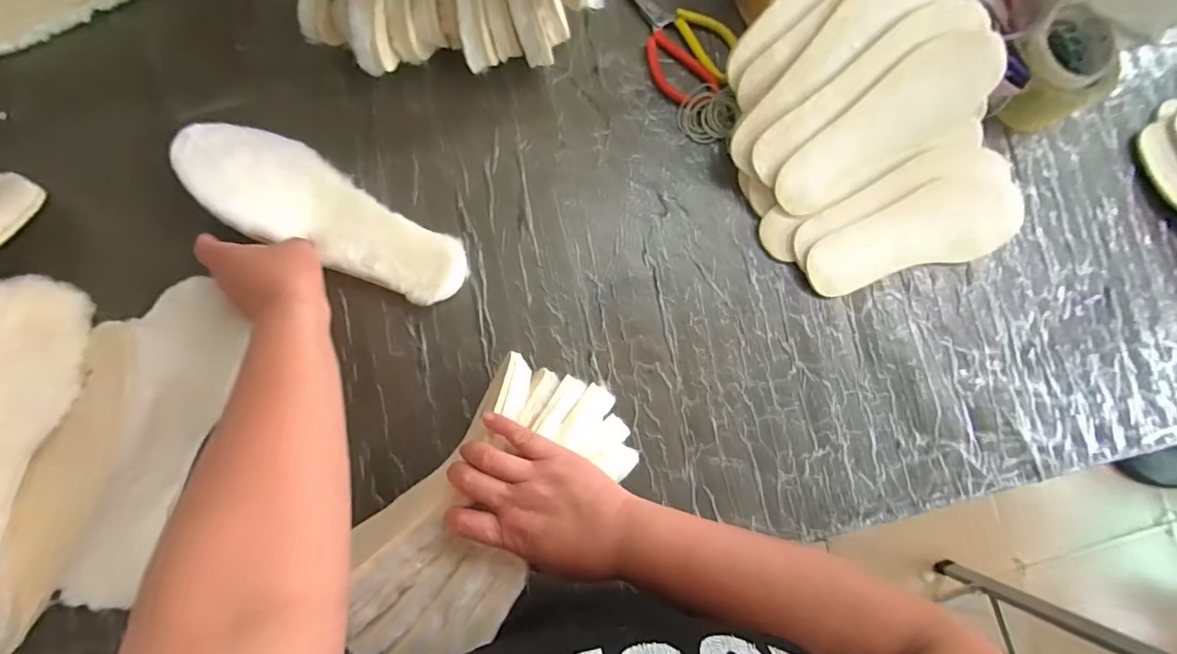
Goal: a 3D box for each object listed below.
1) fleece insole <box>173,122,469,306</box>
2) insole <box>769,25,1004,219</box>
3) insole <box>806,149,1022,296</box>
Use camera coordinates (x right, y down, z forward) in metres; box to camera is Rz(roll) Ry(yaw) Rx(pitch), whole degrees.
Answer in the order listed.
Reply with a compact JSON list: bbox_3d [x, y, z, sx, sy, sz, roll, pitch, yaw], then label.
[{"bbox_3d":[-0.244,-0.101,0.459,0.261,0.014,0.098,34,68,-6],"label":"fleece insole"},{"bbox_3d":[0.304,-0.209,0.507,0.255,0.015,0.091,-30,117,0],"label":"insole"},{"bbox_3d":[0.362,-0.096,0.541,0.261,0.011,0.104,-30,99,-5],"label":"insole"}]

